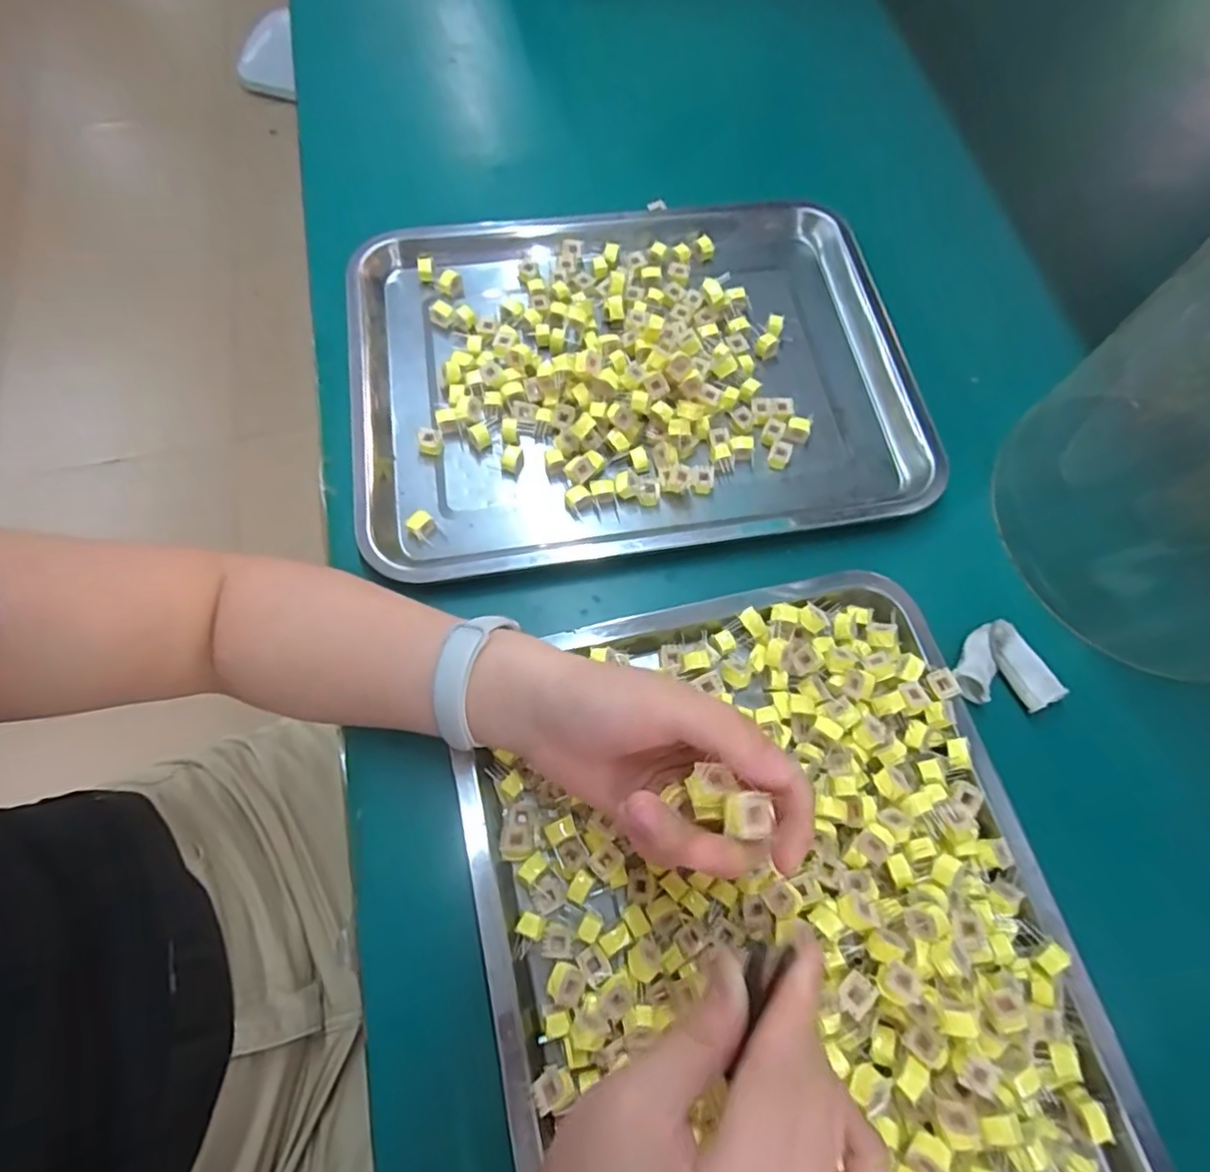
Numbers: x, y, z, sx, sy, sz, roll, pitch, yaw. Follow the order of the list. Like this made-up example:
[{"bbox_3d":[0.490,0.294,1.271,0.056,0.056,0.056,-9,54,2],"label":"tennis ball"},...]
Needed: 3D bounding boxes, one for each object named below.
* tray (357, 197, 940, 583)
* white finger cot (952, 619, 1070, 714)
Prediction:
[{"bbox_3d":[0.019,-0.158,0.469,0.398,0.041,0.295,-8,70,-5],"label":"tray"},{"bbox_3d":[0.245,0.054,0.395,0.056,0.012,0.056,-23,72,-10],"label":"white finger cot"}]

